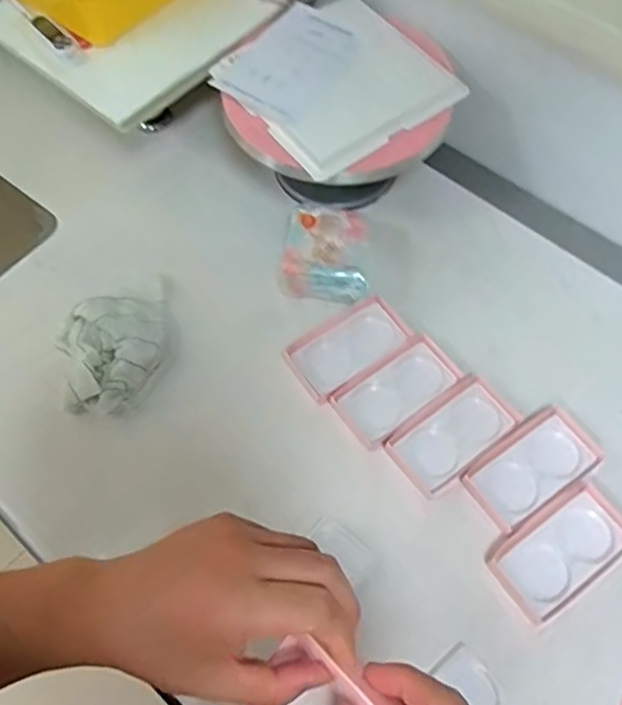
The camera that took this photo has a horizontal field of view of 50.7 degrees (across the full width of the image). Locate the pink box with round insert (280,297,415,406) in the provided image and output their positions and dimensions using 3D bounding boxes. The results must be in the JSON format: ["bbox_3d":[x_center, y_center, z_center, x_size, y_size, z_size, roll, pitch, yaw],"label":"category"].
[{"bbox_3d":[0.047,-0.009,0.807,0.148,0.016,0.079,-32,67,-15],"label":"pink box with round insert"}]

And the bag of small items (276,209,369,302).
[{"bbox_3d":[0.017,-0.122,0.847,0.113,0.051,0.119,1,63,1],"label":"bag of small items"}]

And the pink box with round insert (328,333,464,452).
[{"bbox_3d":[0.104,0.044,0.790,0.149,0.014,0.079,-34,67,-16],"label":"pink box with round insert"}]

